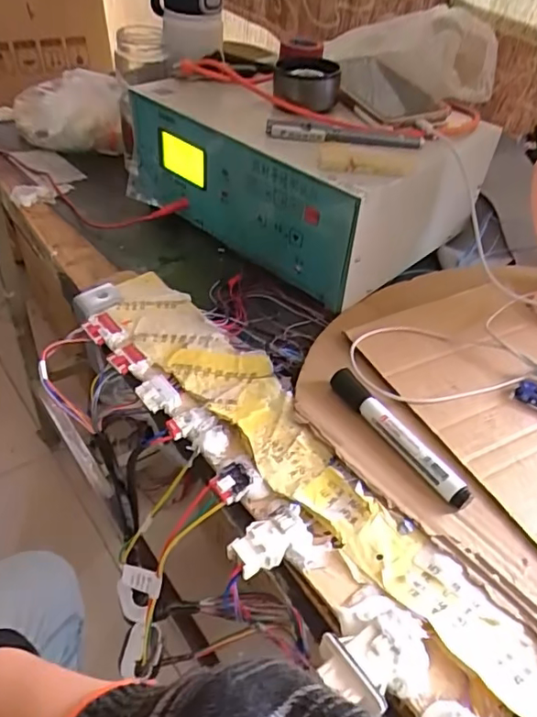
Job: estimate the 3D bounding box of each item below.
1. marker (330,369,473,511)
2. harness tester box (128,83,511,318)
[{"bbox_3d":[0.092,0.054,0.393,0.017,0.015,0.131,-21,50,-26],"label":"marker"},{"bbox_3d":[0.022,-0.223,0.601,0.327,0.112,0.239,33,49,26],"label":"harness tester box"}]

